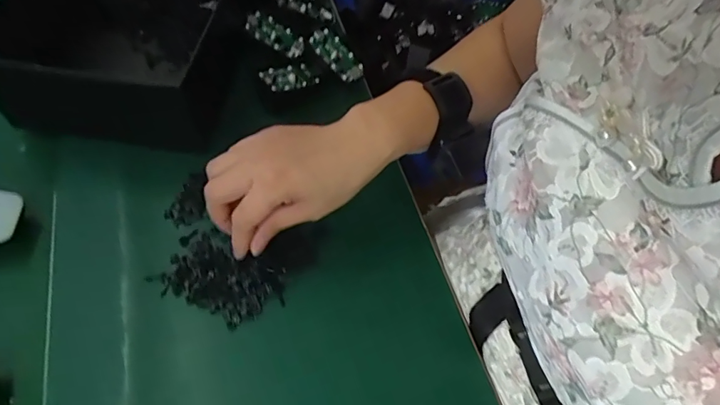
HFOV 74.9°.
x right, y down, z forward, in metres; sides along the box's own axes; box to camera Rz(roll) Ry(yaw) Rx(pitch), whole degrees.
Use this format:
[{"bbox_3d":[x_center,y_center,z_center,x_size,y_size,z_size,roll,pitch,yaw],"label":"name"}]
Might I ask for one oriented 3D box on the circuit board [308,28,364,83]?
[{"bbox_3d":[-0.023,-0.153,0.489,0.063,0.008,0.030,44,63,-10],"label":"circuit board"}]

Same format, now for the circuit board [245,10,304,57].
[{"bbox_3d":[-0.089,-0.178,0.498,0.063,0.007,0.031,33,69,-15],"label":"circuit board"}]

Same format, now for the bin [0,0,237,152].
[{"bbox_3d":[-0.218,-0.163,0.450,0.192,0.108,0.209,1,58,-1],"label":"bin"}]

